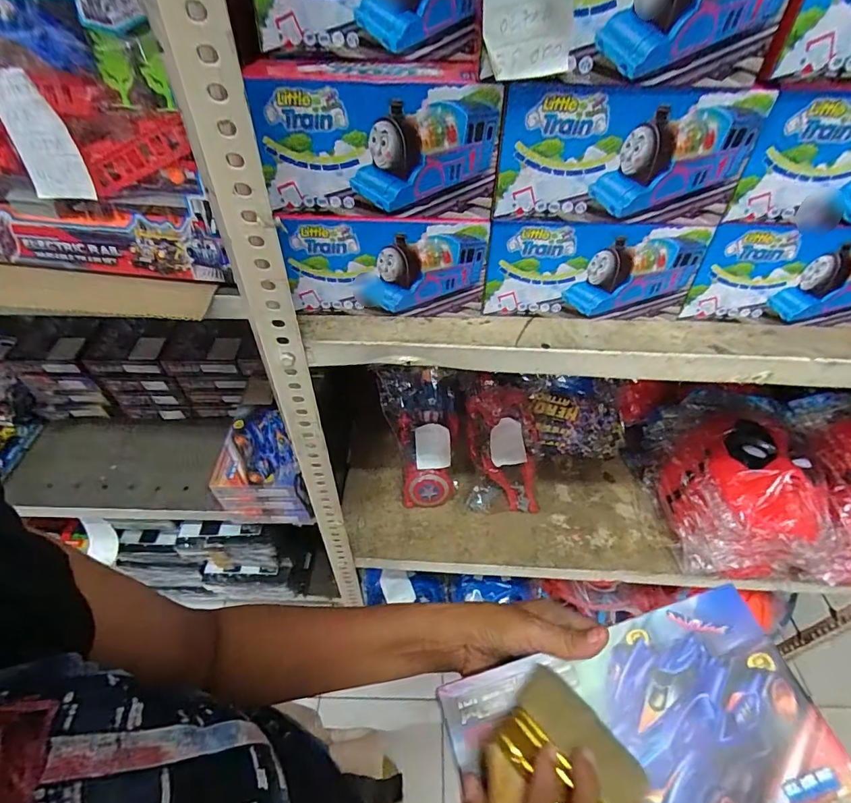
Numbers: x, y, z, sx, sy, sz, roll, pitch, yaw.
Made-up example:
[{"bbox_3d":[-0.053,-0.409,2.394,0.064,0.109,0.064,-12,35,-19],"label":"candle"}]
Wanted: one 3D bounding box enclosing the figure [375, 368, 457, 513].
[{"bbox_3d":[0.000,0.058,0.759,0.113,0.241,0.058,-12,8,-11],"label":"figure"}]

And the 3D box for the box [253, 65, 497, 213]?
[{"bbox_3d":[-0.036,-0.205,0.366,0.177,0.091,0.071,3,47,3],"label":"box"}]

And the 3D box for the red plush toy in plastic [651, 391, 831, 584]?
[{"bbox_3d":[0.445,0.120,0.699,0.139,0.182,0.246,-3,47,-3],"label":"red plush toy in plastic"}]

